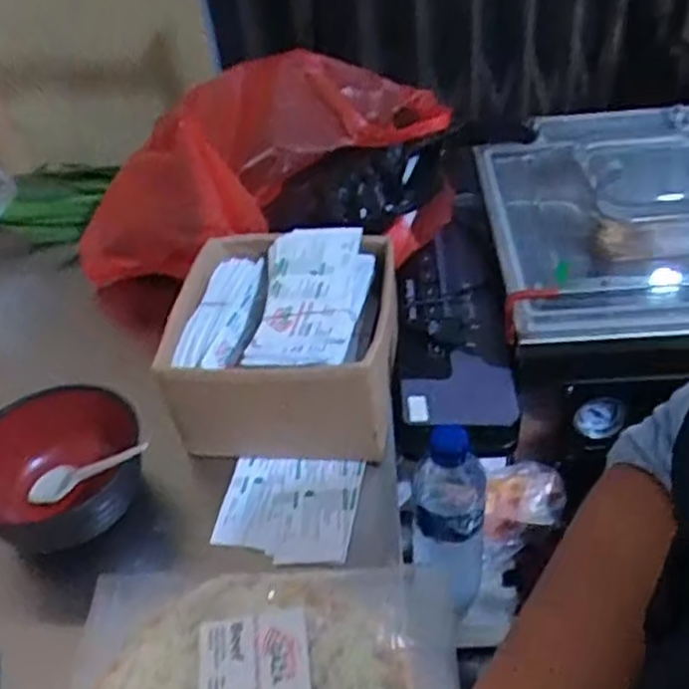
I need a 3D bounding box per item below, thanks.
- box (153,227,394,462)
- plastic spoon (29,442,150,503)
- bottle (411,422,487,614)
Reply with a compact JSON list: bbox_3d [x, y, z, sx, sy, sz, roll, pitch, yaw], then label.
[{"bbox_3d":[-0.054,-0.002,0.665,0.172,0.117,0.184,-1,43,6],"label":"box"},{"bbox_3d":[-0.203,0.099,0.587,0.135,0.015,0.027,-23,35,28],"label":"plastic spoon"},{"bbox_3d":[0.095,0.162,0.669,0.062,0.207,0.064,1,43,9],"label":"bottle"}]

